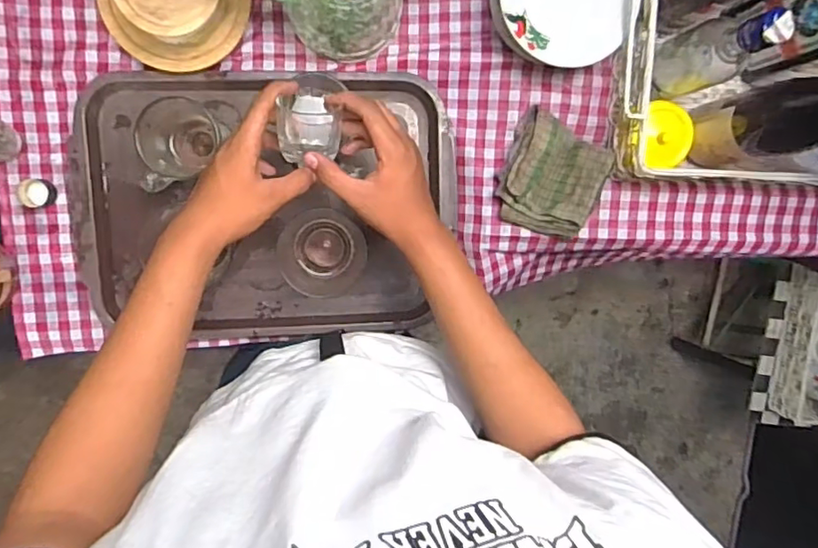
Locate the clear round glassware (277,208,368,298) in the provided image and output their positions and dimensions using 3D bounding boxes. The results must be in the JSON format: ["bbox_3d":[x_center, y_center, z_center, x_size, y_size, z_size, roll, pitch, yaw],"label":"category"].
[{"bbox_3d":[-0.104,-0.025,0.693,0.099,0.044,0.101,-1,98,-7],"label":"clear round glassware"}]

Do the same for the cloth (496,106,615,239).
[{"bbox_3d":[0.164,-0.113,0.685,0.116,0.051,0.128,26,94,-10],"label":"cloth"}]

